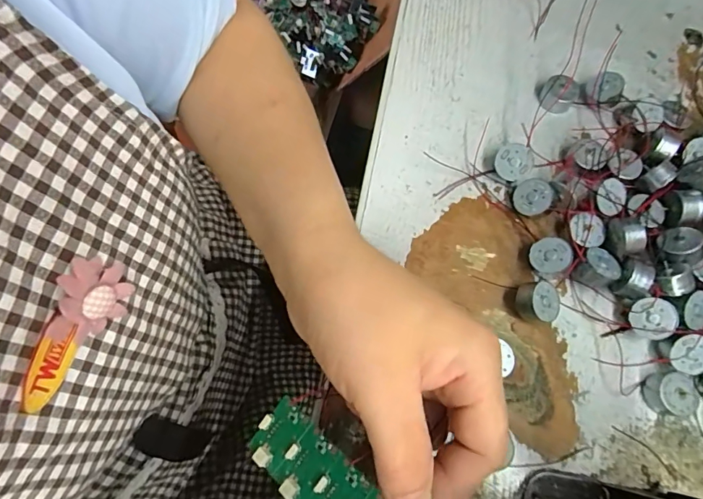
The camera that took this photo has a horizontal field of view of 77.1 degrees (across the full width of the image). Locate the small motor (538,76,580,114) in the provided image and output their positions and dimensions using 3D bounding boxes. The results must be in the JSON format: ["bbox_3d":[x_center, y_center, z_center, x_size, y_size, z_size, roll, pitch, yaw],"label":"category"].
[{"bbox_3d":[0.148,-0.110,0.315,0.024,0.014,0.021,34,71,6],"label":"small motor"}]

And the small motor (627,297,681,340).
[{"bbox_3d":[0.176,0.041,0.259,0.023,0.010,0.023,-1,86,21],"label":"small motor"}]

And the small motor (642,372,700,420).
[{"bbox_3d":[0.180,0.082,0.249,0.022,0.015,0.022,2,70,-5],"label":"small motor"}]

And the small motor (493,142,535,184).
[{"bbox_3d":[0.107,-0.057,0.292,0.024,0.013,0.024,33,101,11],"label":"small motor"}]

